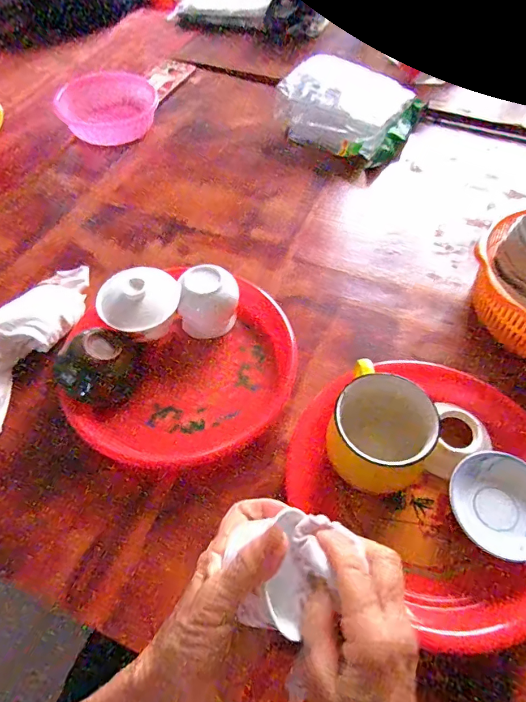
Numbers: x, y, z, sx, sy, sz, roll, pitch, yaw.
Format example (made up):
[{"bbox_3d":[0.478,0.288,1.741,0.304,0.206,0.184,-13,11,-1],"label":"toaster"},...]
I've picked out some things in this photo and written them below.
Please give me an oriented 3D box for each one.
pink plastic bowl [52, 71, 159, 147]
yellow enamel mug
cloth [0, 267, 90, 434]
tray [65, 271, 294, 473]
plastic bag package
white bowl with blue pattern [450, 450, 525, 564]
[{"bbox_3d":[-0.274,-0.443,0.785,0.166,0.043,0.162,0,56,0],"label":"pink plastic bowl"},{"bbox_3d":[0.112,0.081,0.418,0.092,0.091,0.086,0,56,0],"label":"yellow enamel mug"},{"bbox_3d":[-0.276,-0.020,0.502,0.079,0.053,0.231,18,58,12],"label":"cloth"},{"bbox_3d":[-0.077,0.012,0.498,0.235,0.023,0.226,0,56,0],"label":"tray"},{"bbox_3d":[0.149,-0.423,0.759,0.216,0.070,0.212,26,60,17],"label":"plastic bag package"},{"bbox_3d":[0.221,0.142,0.407,0.085,0.028,0.093,0,56,0],"label":"white bowl with blue pattern"}]

